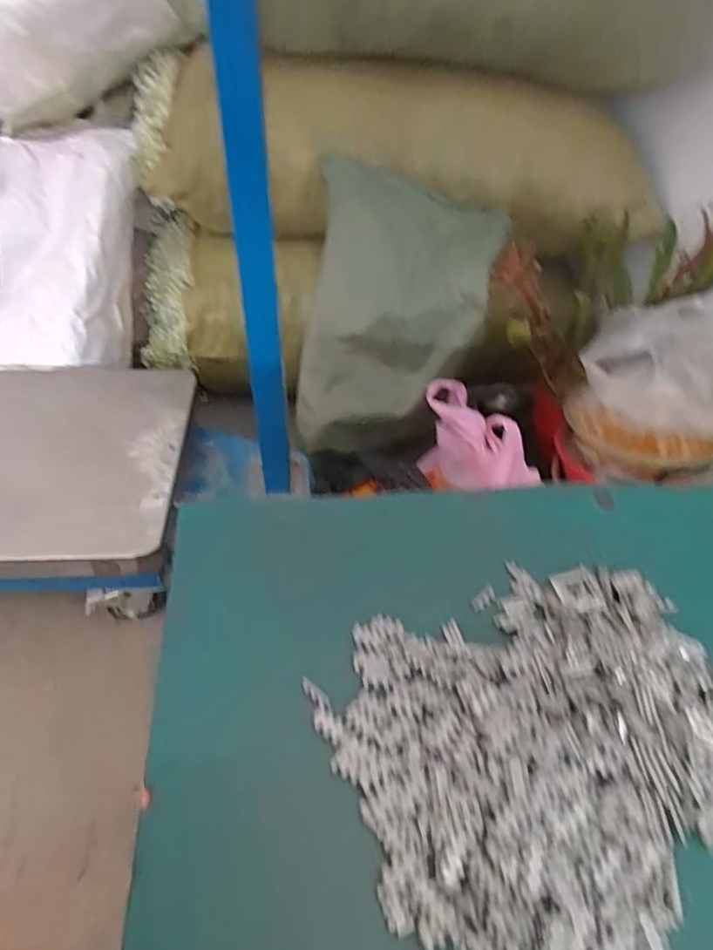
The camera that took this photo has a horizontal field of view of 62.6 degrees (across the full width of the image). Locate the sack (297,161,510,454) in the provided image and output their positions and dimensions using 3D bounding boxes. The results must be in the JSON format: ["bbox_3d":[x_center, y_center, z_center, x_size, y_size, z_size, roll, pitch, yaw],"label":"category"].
[{"bbox_3d":[0.052,-0.300,1.140,0.379,0.565,0.115,15,21,19],"label":"sack"}]

